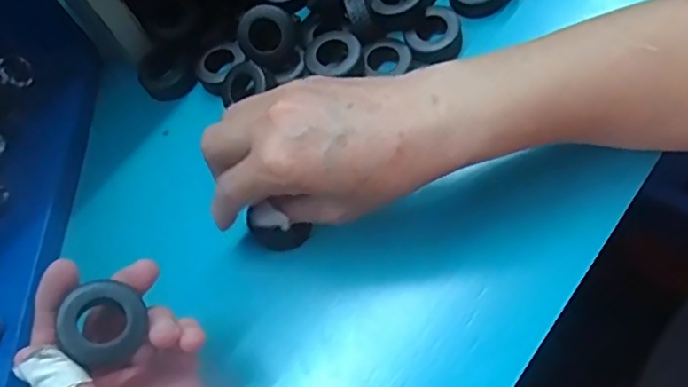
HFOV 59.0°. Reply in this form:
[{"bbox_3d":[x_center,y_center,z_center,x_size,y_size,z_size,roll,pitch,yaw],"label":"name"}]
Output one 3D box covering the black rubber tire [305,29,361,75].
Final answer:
[{"bbox_3d":[-0.007,-0.089,0.388,0.033,0.012,0.030,-3,63,7],"label":"black rubber tire"}]

